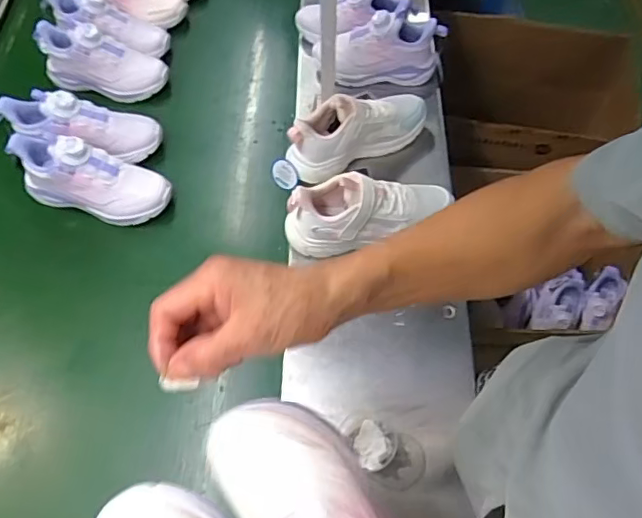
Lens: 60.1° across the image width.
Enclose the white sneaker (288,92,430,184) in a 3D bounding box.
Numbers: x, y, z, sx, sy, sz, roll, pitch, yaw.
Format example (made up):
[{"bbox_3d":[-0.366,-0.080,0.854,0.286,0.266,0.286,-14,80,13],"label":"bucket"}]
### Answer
[{"bbox_3d":[0.060,-0.202,0.816,0.232,0.094,0.084,-28,67,-16],"label":"white sneaker"}]

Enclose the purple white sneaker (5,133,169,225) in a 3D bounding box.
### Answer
[{"bbox_3d":[-0.338,-0.122,0.796,0.236,0.103,0.076,9,62,2],"label":"purple white sneaker"}]

